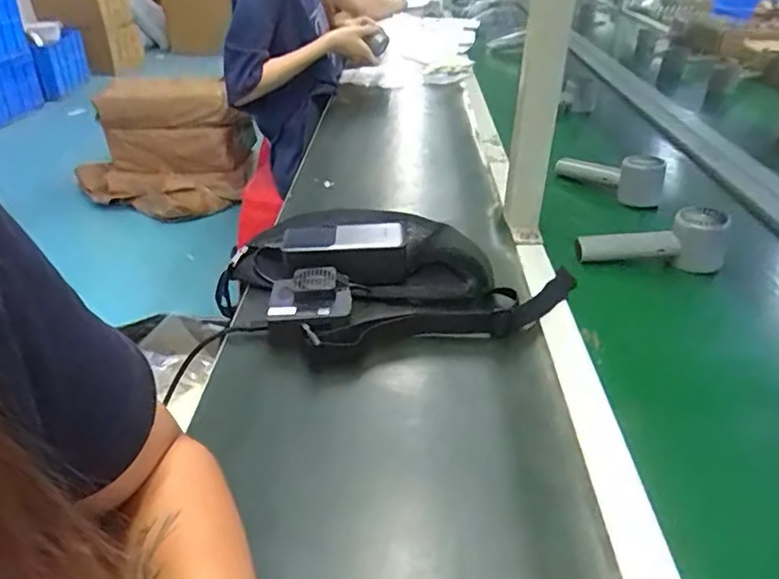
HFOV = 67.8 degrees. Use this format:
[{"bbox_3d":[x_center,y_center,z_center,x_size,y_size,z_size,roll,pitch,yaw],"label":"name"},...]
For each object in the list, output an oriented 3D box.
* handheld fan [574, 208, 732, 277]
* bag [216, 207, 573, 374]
[{"bbox_3d":[0.298,-0.052,0.663,0.155,0.059,0.051,-4,31,20],"label":"handheld fan"},{"bbox_3d":[0.000,-0.012,0.611,0.360,0.061,0.213,-8,34,-10],"label":"bag"}]

